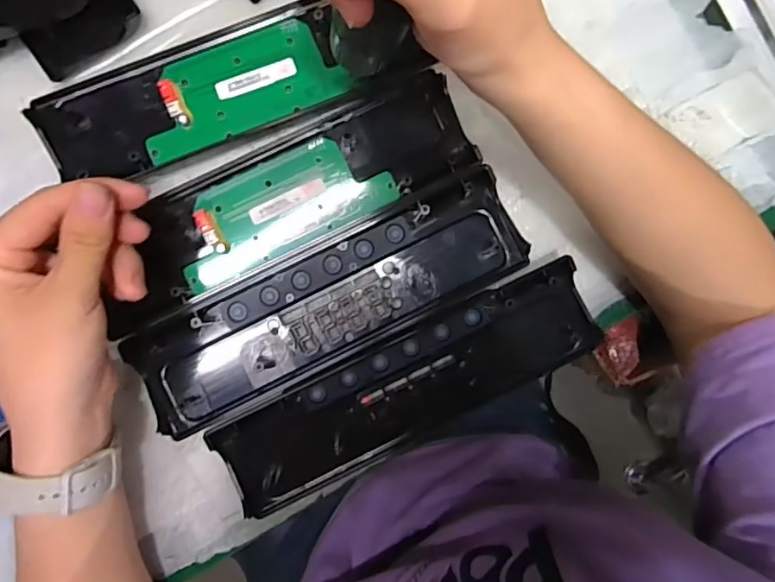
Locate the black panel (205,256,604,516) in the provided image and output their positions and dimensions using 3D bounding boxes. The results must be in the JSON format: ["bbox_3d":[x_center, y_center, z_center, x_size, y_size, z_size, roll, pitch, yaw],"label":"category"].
[{"bbox_3d":[0.016,0.062,0.349,0.243,0.017,0.064,-26,93,-3],"label":"black panel"}]

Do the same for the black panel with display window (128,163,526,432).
[{"bbox_3d":[-0.033,0.009,0.345,0.244,0.013,0.068,-26,93,-3],"label":"black panel with display window"}]

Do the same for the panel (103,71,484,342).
[{"bbox_3d":[-0.062,-0.055,0.339,0.237,0.022,0.071,-29,97,-4],"label":"panel"}]

